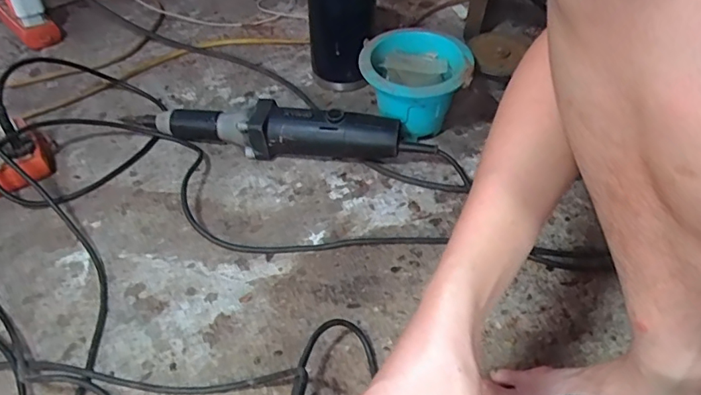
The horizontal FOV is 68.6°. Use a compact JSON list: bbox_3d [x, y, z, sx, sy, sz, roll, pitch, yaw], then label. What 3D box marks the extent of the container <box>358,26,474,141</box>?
[{"bbox_3d":[0.088,-0.147,0.712,0.146,0.116,0.151,3,46,6],"label":"container"}]

